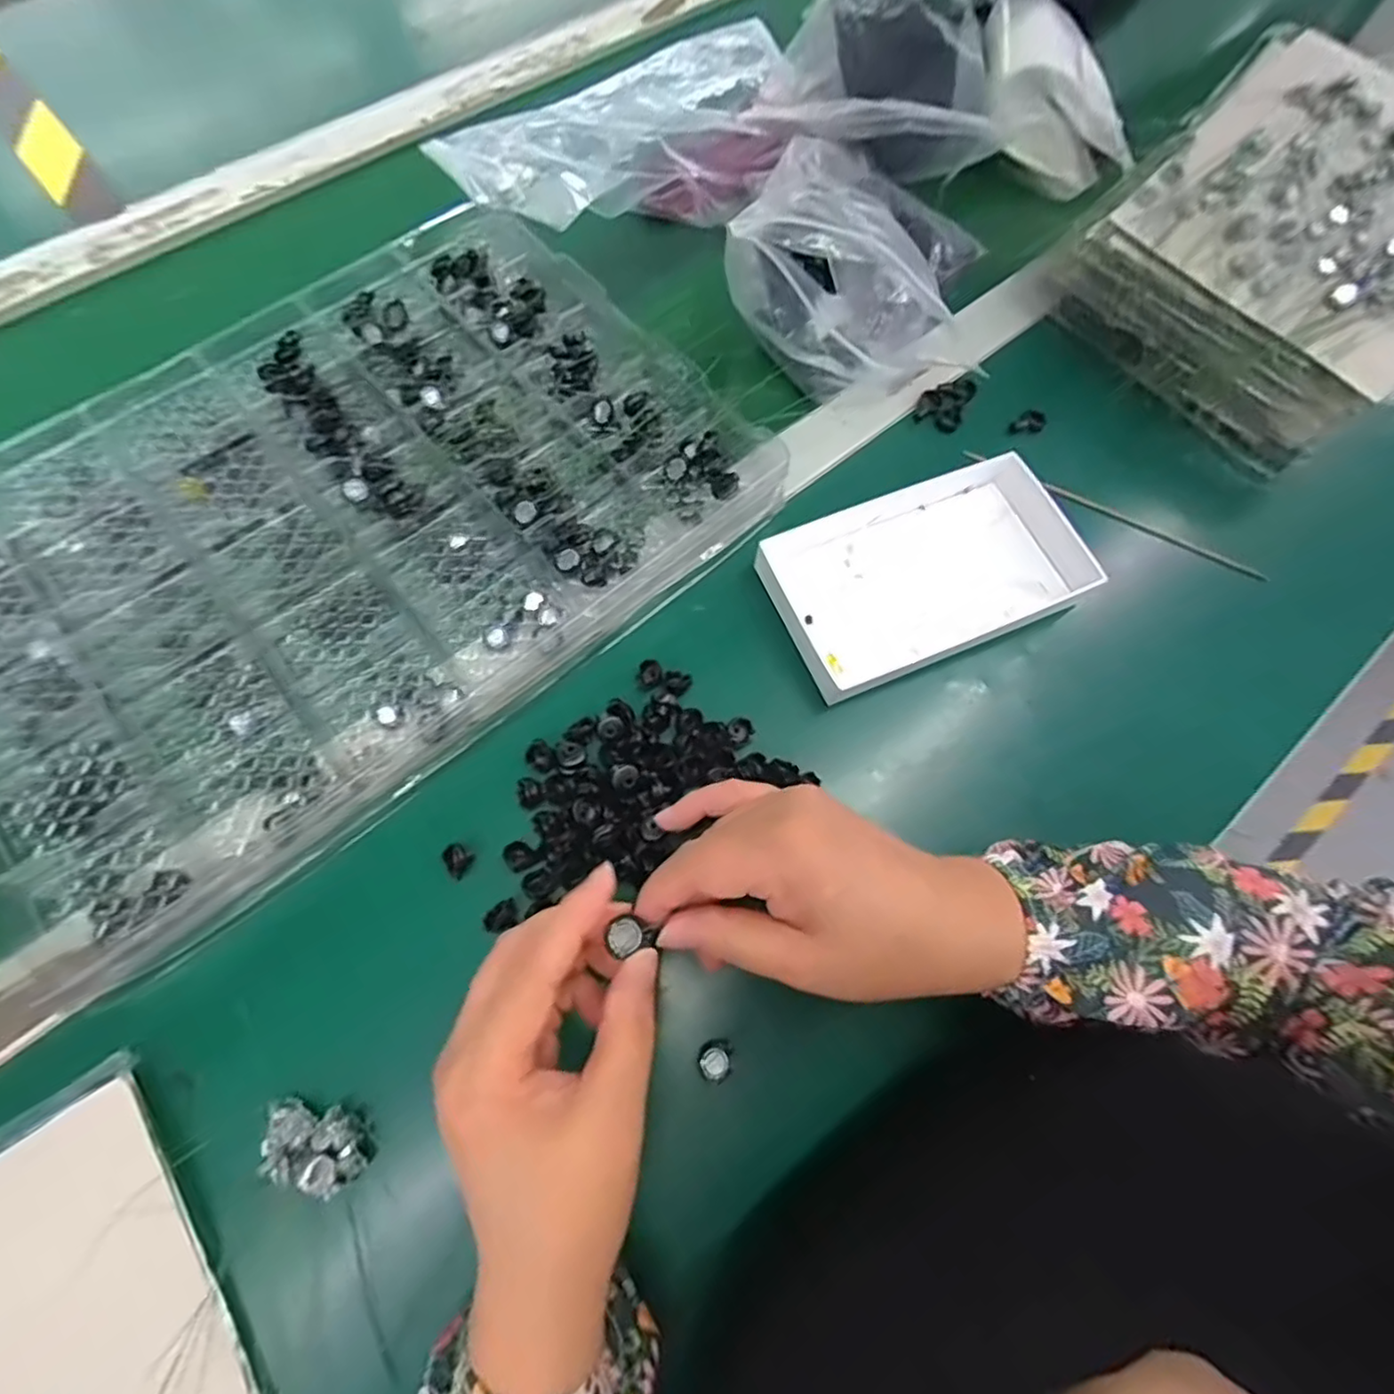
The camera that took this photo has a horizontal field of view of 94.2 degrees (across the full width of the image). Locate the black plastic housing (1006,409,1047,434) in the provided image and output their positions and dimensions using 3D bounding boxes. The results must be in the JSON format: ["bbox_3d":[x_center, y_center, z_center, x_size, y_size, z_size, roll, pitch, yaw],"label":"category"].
[{"bbox_3d":[0.216,-0.178,0.423,0.022,0.007,0.017,-42,75,-16],"label":"black plastic housing"}]

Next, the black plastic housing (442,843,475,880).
[{"bbox_3d":[-0.119,0.080,0.319,0.014,0.005,0.014,34,73,9],"label":"black plastic housing"}]

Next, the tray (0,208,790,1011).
[{"bbox_3d":[-0.202,-0.100,0.368,0.432,0.028,0.304,-38,74,-15],"label":"tray"}]

